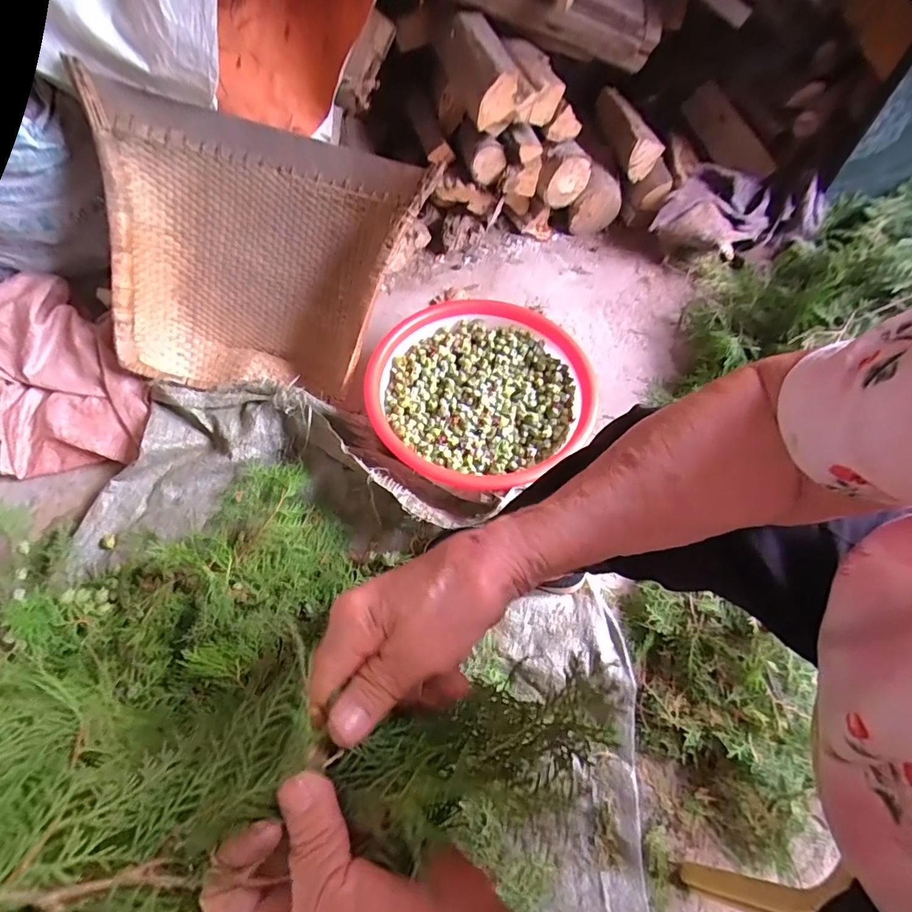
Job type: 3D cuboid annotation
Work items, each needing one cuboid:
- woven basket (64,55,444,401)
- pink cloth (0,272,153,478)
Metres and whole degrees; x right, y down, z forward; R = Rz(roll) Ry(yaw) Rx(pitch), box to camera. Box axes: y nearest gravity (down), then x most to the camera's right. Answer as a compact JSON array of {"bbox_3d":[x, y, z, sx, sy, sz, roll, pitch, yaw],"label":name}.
[{"bbox_3d":[-0.329,-0.308,0.796,0.470,0.406,0.120,12,26,-10],"label":"woven basket"},{"bbox_3d":[-0.654,-0.144,0.802,0.276,0.047,0.342,-9,83,-6],"label":"pink cloth"}]

